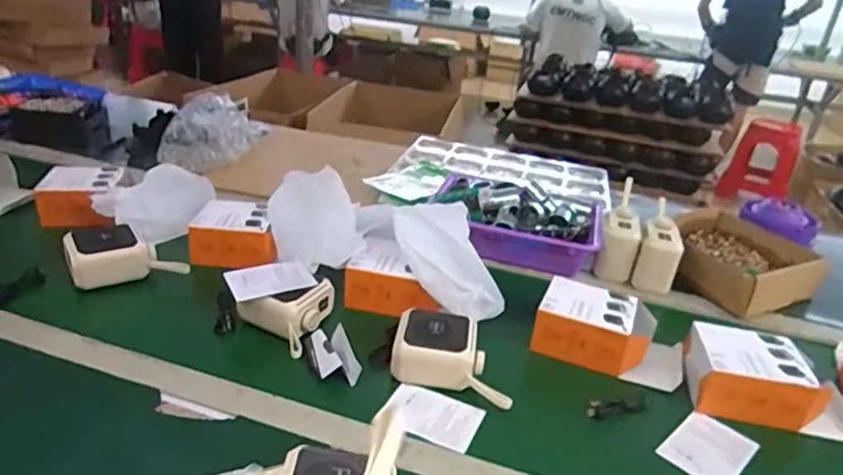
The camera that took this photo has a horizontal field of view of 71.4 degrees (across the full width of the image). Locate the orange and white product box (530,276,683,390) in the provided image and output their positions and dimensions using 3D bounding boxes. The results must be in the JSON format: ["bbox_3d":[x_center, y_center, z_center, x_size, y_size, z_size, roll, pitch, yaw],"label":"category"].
[{"bbox_3d":[0.236,0.121,0.738,0.178,0.074,0.096,15,29,18],"label":"orange and white product box"}]

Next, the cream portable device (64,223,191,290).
[{"bbox_3d":[-0.406,0.030,0.809,0.151,0.065,0.076,-2,31,-25],"label":"cream portable device"}]

